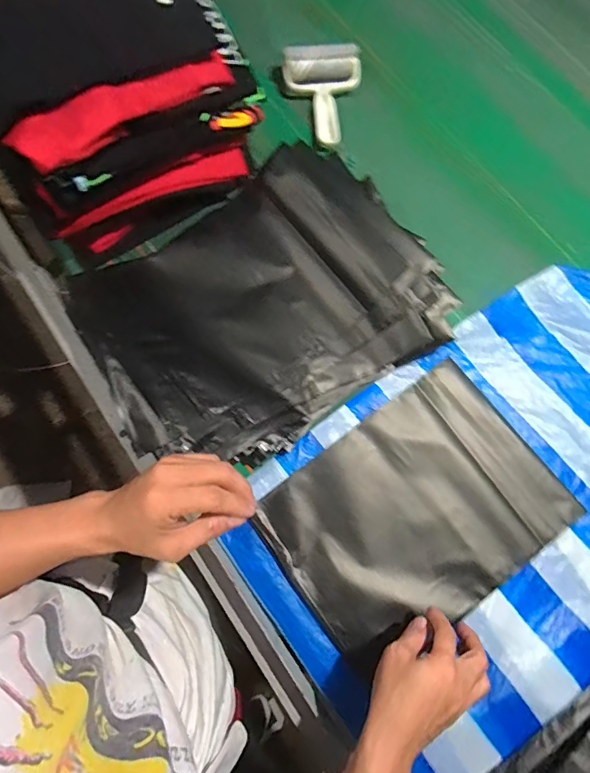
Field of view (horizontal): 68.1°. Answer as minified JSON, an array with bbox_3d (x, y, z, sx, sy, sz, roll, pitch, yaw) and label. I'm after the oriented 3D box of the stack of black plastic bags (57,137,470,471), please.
[{"bbox_3d":[-0.048,-0.104,0.580,0.437,0.079,0.330,-33,79,-6],"label":"stack of black plastic bags"}]

